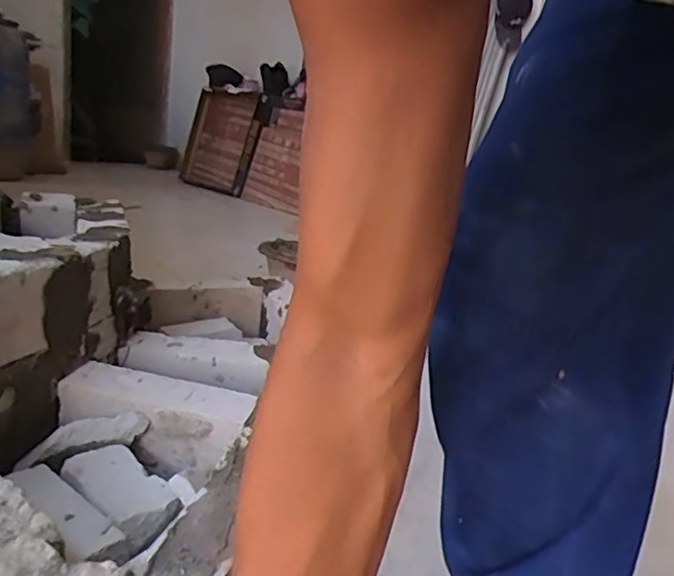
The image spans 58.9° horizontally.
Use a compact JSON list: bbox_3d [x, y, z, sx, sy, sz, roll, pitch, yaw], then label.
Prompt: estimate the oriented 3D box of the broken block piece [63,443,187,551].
[{"bbox_3d":[-0.239,0.224,0.662,0.141,0.030,0.078,20,21,35],"label":"broken block piece"}]

